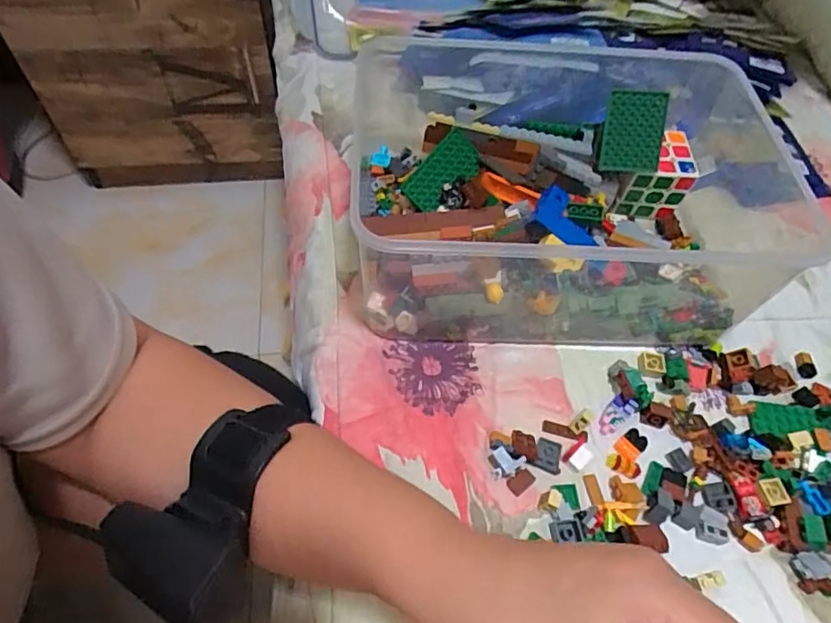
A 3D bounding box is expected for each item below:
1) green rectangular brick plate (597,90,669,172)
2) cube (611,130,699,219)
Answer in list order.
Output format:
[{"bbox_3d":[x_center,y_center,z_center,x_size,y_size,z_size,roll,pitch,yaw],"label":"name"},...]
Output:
[{"bbox_3d":[0.181,-0.149,0.465,0.047,0.063,0.006,7,13,10],"label":"green rectangular brick plate"},{"bbox_3d":[0.212,-0.123,0.507,0.058,0.062,0.051,4,56,1],"label":"cube"}]

